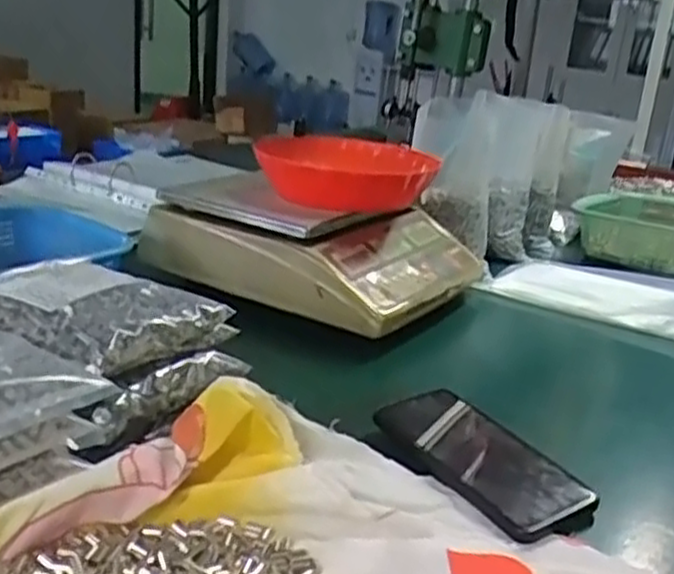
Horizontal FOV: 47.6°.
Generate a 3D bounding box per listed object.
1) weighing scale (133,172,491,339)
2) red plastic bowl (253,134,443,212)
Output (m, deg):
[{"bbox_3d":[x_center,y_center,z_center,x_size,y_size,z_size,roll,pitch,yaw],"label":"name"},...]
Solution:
[{"bbox_3d":[-0.015,-0.057,0.913,0.323,0.103,0.289,17,23,29],"label":"weighing scale"},{"bbox_3d":[0.020,-0.123,0.851,0.169,0.060,0.143,14,21,23],"label":"red plastic bowl"}]

